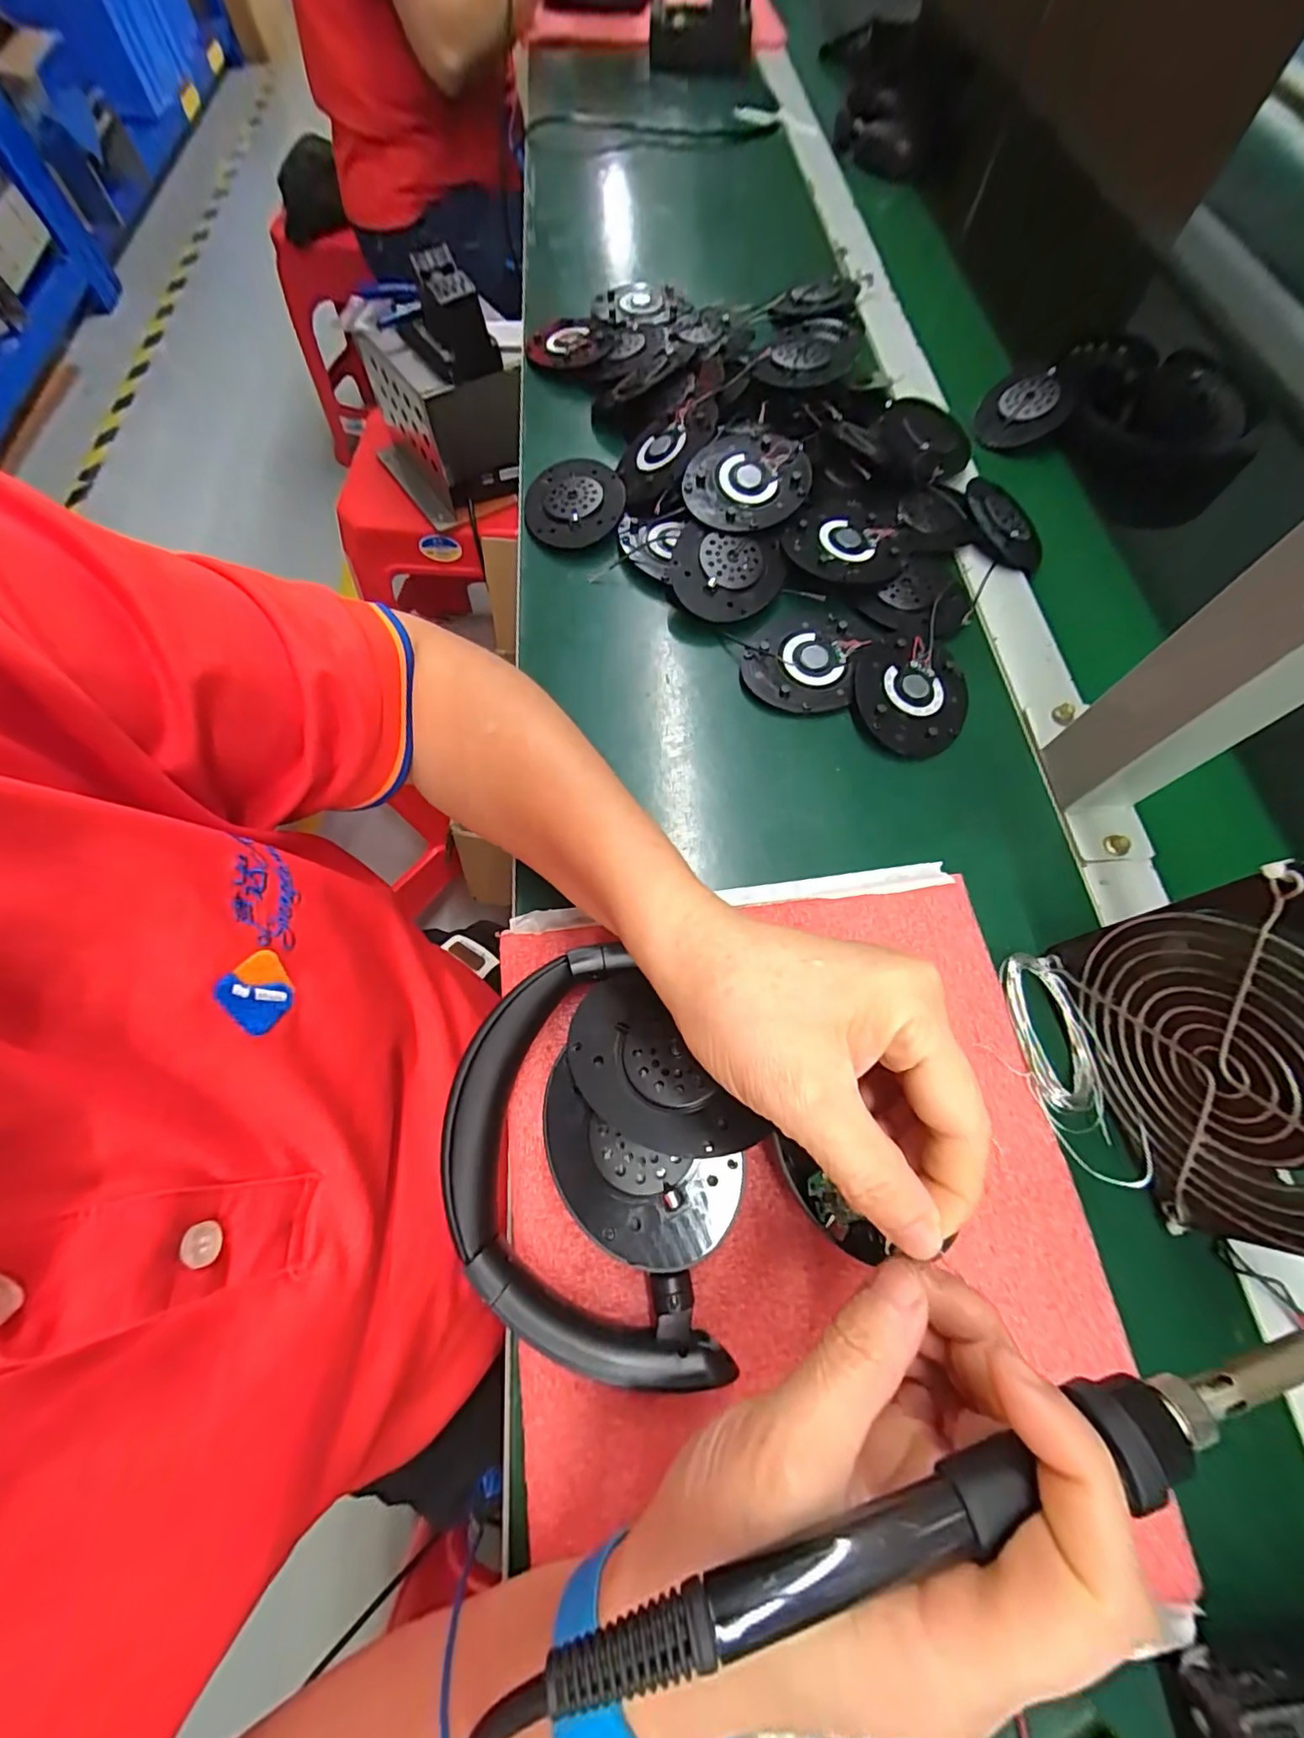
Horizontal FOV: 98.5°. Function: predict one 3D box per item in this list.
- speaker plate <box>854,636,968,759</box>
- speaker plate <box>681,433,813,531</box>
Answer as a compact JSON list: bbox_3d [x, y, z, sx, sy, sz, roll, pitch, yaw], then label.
[{"bbox_3d":[0.152,-0.103,0.329,0.065,0.010,0.078,16,70,9],"label":"speaker plate"},{"bbox_3d":[0.061,-0.248,0.360,0.067,0.013,0.080,37,82,4],"label":"speaker plate"}]

